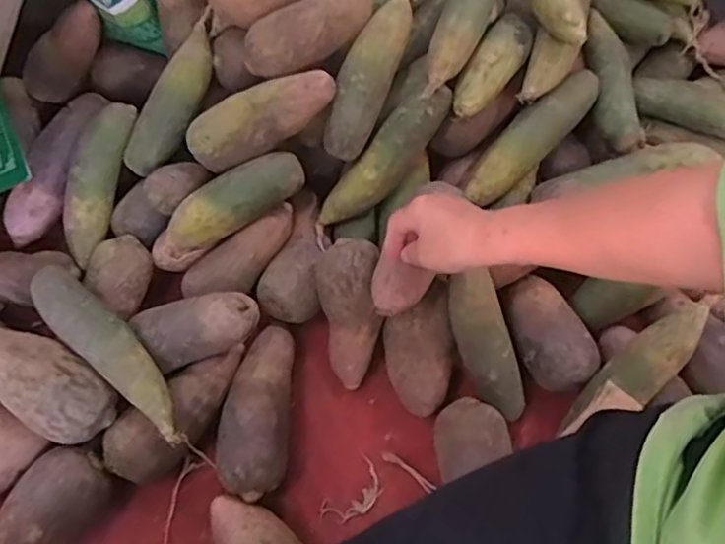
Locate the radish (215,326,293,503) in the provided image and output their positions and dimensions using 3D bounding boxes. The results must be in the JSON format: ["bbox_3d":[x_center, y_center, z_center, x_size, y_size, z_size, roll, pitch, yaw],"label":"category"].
[{"bbox_3d":[-0.116,0.149,0.662,0.077,0.073,0.184,-1,70,-2],"label":"radish"}]

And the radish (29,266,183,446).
[{"bbox_3d":[-0.261,0.077,0.624,0.230,0.046,0.053,38,73,11],"label":"radish"}]

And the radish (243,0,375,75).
[{"bbox_3d":[-0.052,-0.265,0.657,0.156,0.057,0.054,-32,74,-13],"label":"radish"}]

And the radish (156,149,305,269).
[{"bbox_3d":[-0.160,-0.071,0.677,0.205,0.057,0.056,-33,73,9],"label":"radish"}]

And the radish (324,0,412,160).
[{"bbox_3d":[0.007,-0.223,0.675,0.057,0.047,0.191,22,93,6],"label":"radish"}]

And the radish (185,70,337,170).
[{"bbox_3d":[-0.112,-0.170,0.665,0.182,0.060,0.058,-23,71,10],"label":"radish"}]

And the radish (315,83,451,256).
[{"bbox_3d":[0.025,-0.121,0.697,0.228,0.048,0.051,-47,75,18],"label":"radish"}]

